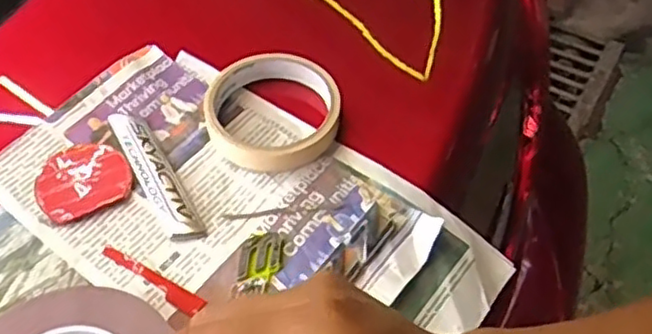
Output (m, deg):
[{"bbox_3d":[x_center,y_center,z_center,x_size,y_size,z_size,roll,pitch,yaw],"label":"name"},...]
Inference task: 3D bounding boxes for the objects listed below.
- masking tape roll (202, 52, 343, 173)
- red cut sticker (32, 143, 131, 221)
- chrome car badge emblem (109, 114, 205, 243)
[{"bbox_3d":[-0.035,-0.037,0.441,0.086,0.017,0.087,0,57,0],"label":"masking tape roll"},{"bbox_3d":[-0.153,0.006,0.419,0.056,0.004,0.050,-24,60,-15],"label":"red cut sticker"},{"bbox_3d":[-0.108,0.003,0.422,0.023,0.005,0.106,-27,61,-16],"label":"chrome car badge emblem"}]

